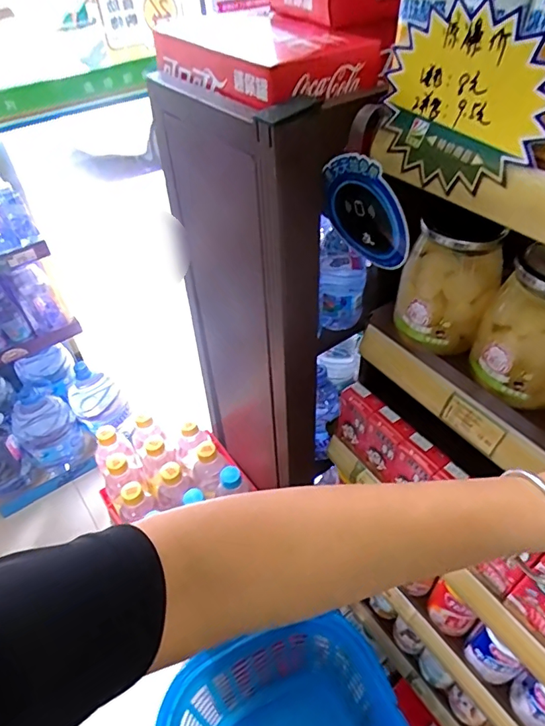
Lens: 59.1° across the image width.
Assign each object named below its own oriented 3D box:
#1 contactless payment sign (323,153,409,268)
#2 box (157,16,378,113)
[{"bbox_3d":[0.080,-0.132,0.422,0.007,0.099,0.091,-40,55,-22],"label":"contactless payment sign"},{"bbox_3d":[-0.015,-0.300,0.466,0.128,0.042,0.231,-28,49,-21],"label":"box"}]

